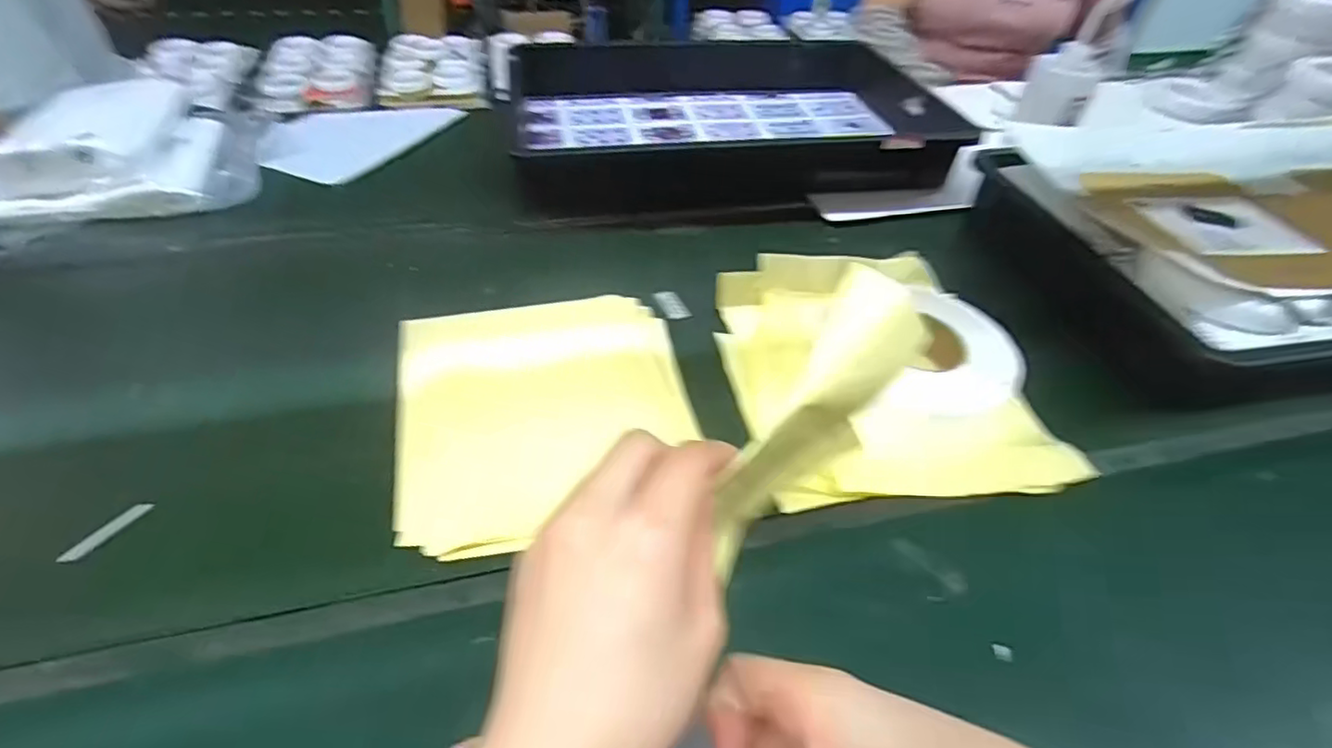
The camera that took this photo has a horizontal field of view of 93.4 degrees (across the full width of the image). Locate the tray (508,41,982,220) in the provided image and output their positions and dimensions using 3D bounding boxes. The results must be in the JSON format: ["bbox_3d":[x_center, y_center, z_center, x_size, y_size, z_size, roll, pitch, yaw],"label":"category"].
[{"bbox_3d":[0.085,-0.362,0.868,0.585,0.082,0.366,-5,42,-5],"label":"tray"}]

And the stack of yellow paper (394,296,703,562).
[{"bbox_3d":[-0.095,0.023,0.508,0.225,0.010,0.237,-6,50,-14],"label":"stack of yellow paper"}]

